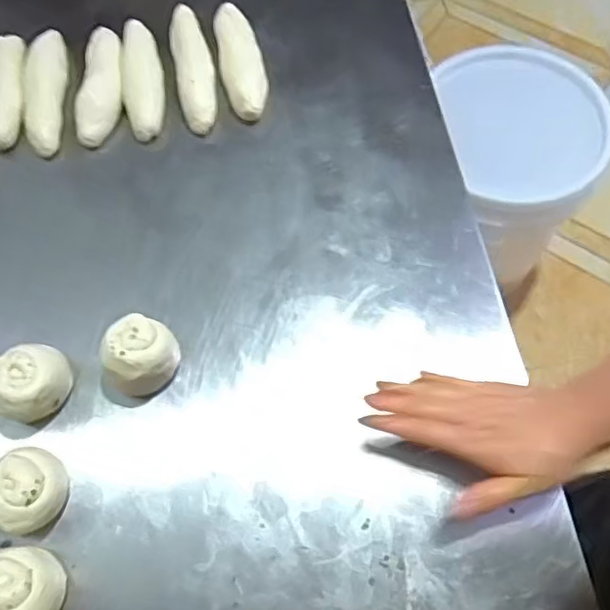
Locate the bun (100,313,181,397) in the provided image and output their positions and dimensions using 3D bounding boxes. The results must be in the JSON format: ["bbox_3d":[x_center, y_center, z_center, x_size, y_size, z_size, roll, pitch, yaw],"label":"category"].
[{"bbox_3d":[-0.132,0.041,0.495,0.056,0.048,0.052,-1,65,3],"label":"bun"}]

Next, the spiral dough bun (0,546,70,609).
[{"bbox_3d":[-0.204,0.208,0.435,0.056,0.046,0.056,-1,65,3],"label":"spiral dough bun"}]

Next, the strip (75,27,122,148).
[{"bbox_3d":[-0.221,-0.242,0.663,0.049,0.037,0.151,-4,65,2],"label":"strip"}]

